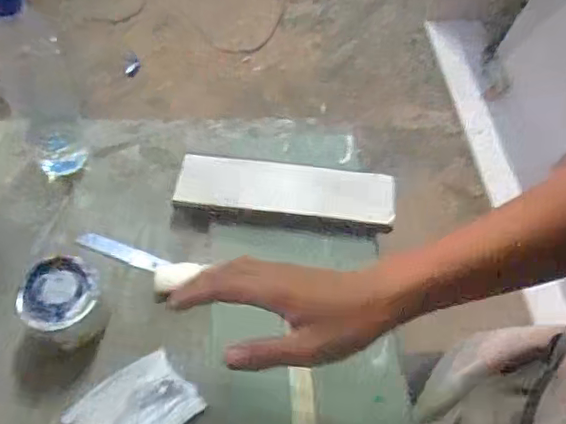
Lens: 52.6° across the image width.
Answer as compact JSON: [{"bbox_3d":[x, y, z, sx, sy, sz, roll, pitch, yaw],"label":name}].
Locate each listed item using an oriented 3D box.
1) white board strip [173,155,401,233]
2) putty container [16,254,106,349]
[{"bbox_3d":[0.004,-0.025,0.636,0.237,0.014,0.068,7,56,0],"label":"white board strip"},{"bbox_3d":[-0.203,0.086,0.535,0.067,0.056,0.069,2,56,-3],"label":"putty container"}]

